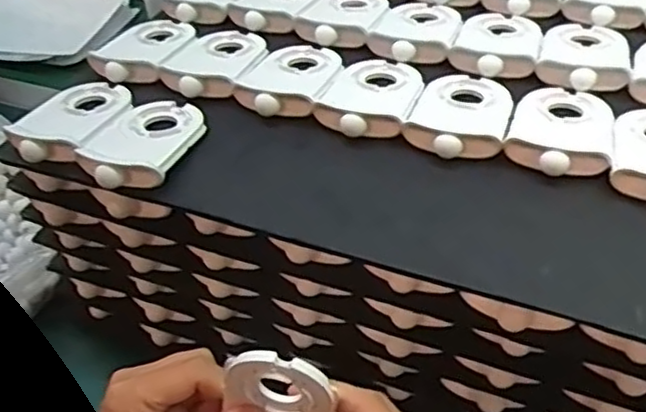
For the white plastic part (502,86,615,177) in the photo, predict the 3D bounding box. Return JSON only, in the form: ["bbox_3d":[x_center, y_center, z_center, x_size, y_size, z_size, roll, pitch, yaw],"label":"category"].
[{"bbox_3d":[0.145,-0.051,0.431,0.057,0.016,0.088,13,45,18],"label":"white plastic part"}]

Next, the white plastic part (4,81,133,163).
[{"bbox_3d":[-0.160,-0.057,0.453,0.057,0.016,0.080,13,46,18],"label":"white plastic part"}]

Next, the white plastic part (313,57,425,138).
[{"bbox_3d":[0.035,-0.077,0.467,0.058,0.015,0.089,14,46,19],"label":"white plastic part"}]

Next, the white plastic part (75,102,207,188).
[{"bbox_3d":[-0.110,-0.040,0.435,0.058,0.022,0.080,9,44,14],"label":"white plastic part"}]

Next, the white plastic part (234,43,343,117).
[{"bbox_3d":[-0.020,-0.090,0.483,0.055,0.015,0.085,13,45,18],"label":"white plastic part"}]

